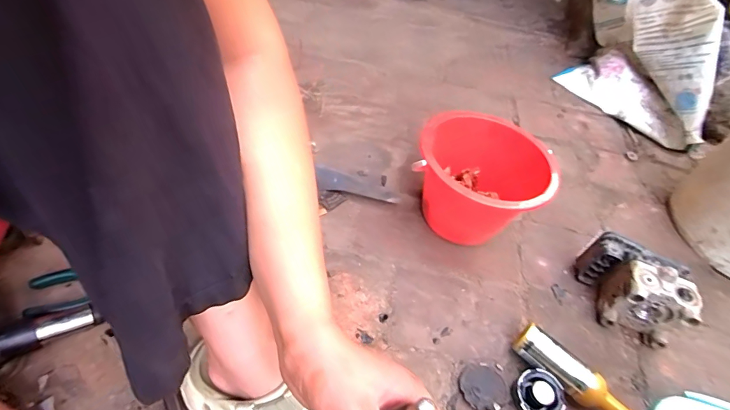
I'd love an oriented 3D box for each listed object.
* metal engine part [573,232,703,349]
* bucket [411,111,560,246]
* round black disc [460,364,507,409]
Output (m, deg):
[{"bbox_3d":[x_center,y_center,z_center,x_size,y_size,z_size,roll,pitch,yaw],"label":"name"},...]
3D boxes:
[{"bbox_3d":[0.343,0.110,0.540,0.124,0.089,0.086,29,52,15],"label":"metal engine part"},{"bbox_3d":[0.157,-0.028,0.596,0.179,0.137,0.168,5,50,-6],"label":"bucket"},{"bbox_3d":[0.136,0.207,0.473,0.053,0.006,0.049,5,50,-6],"label":"round black disc"}]

